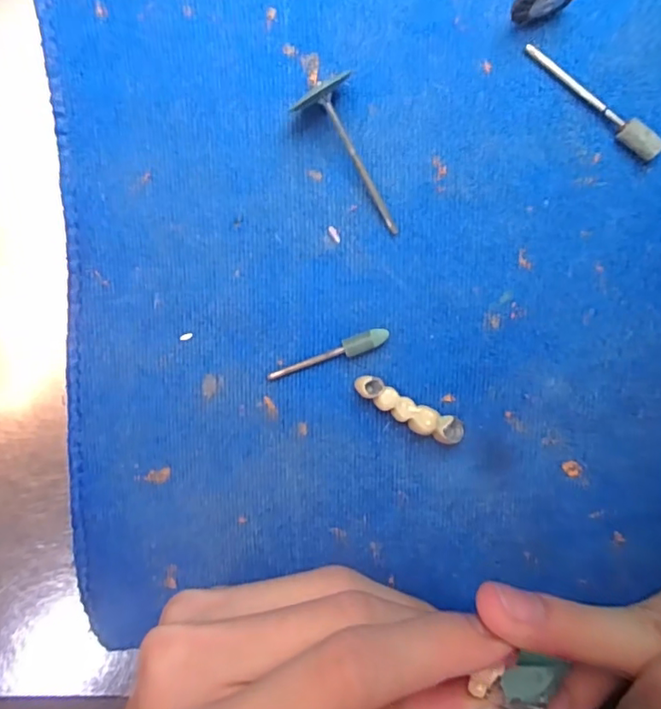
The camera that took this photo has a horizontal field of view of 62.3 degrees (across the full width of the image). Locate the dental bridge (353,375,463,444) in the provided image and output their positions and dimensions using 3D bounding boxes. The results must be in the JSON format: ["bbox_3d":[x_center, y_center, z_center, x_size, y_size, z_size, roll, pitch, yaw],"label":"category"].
[{"bbox_3d":[0.026,0.018,0.176,0.039,0.010,0.009,28,99,-3],"label":"dental bridge"}]

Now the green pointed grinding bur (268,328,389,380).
[{"bbox_3d":[-0.001,0.000,0.176,0.040,0.006,0.006,-19,98,5],"label":"green pointed grinding bur"}]

